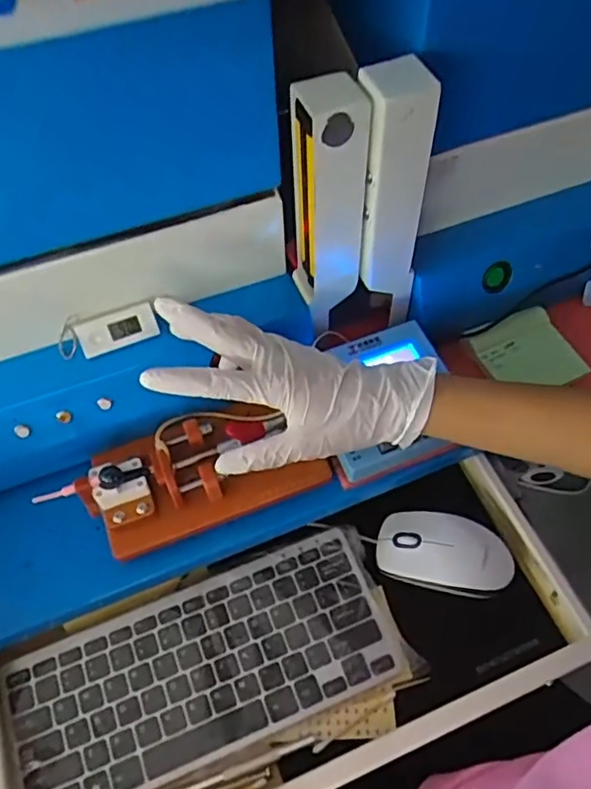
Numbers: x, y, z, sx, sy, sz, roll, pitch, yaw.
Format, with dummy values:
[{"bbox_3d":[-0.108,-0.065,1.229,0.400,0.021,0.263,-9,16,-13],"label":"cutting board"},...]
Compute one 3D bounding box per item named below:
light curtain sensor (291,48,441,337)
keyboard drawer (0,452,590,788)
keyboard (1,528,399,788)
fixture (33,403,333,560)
[{"bbox_3d":[0.043,-0.124,0.428,0.086,0.200,0.050,-16,58,-9],"label":"light curtain sensor"},{"bbox_3d":[-0.003,0.199,0.446,0.428,0.053,0.175,-19,58,-10],"label":"keyboard drawer"},{"bbox_3d":[-0.070,0.205,0.450,0.275,0.016,0.110,-19,58,-11],"label":"keyboard"},{"bbox_3d":[-0.075,0.054,0.447,0.180,0.044,0.083,-19,58,-10],"label":"fixture"}]

